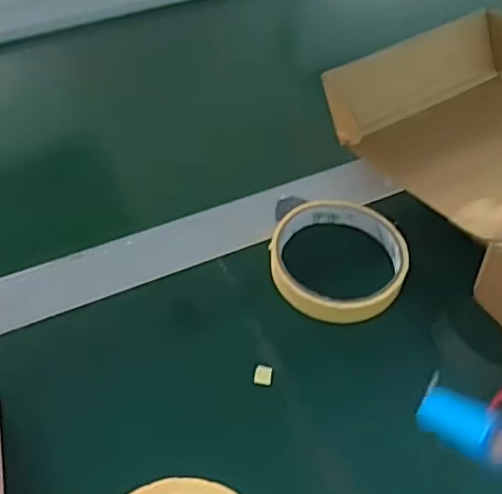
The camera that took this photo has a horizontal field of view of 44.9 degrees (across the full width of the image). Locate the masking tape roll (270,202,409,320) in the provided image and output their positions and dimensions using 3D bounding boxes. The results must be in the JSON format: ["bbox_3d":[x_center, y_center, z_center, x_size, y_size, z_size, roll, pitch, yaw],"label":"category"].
[{"bbox_3d":[0.055,0.010,0.388,0.084,0.021,0.088,0,50,0],"label":"masking tape roll"}]

